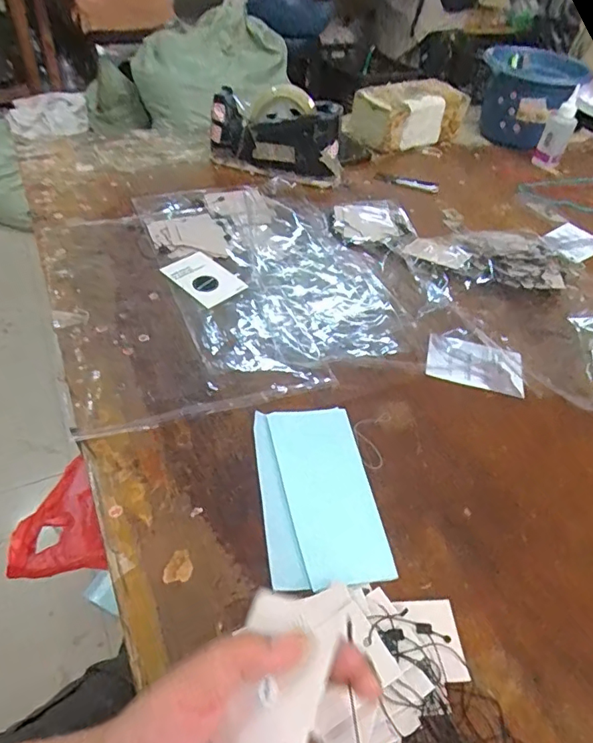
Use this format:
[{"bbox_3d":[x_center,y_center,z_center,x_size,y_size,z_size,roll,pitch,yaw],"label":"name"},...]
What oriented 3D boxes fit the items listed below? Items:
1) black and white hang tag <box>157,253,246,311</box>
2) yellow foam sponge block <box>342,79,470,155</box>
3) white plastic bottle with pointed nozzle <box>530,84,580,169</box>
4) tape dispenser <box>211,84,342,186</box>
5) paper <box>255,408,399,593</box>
[{"bbox_3d":[-0.110,-0.111,0.609,0.091,0.007,0.058,37,58,20],"label":"black and white hang tag"},{"bbox_3d":[0.202,-0.469,0.945,0.211,0.094,0.103,-23,52,-26],"label":"yellow foam sponge block"},{"bbox_3d":[0.459,-0.420,0.903,0.048,0.120,0.029,27,49,19],"label":"white plastic bottle with pointed nozzle"},{"bbox_3d":[-0.031,-0.357,0.796,0.202,0.123,0.068,11,46,5],"label":"tape dispenser"},{"bbox_3d":[0.018,0.095,0.423,0.091,0.007,0.160,-3,46,-9],"label":"paper"}]

